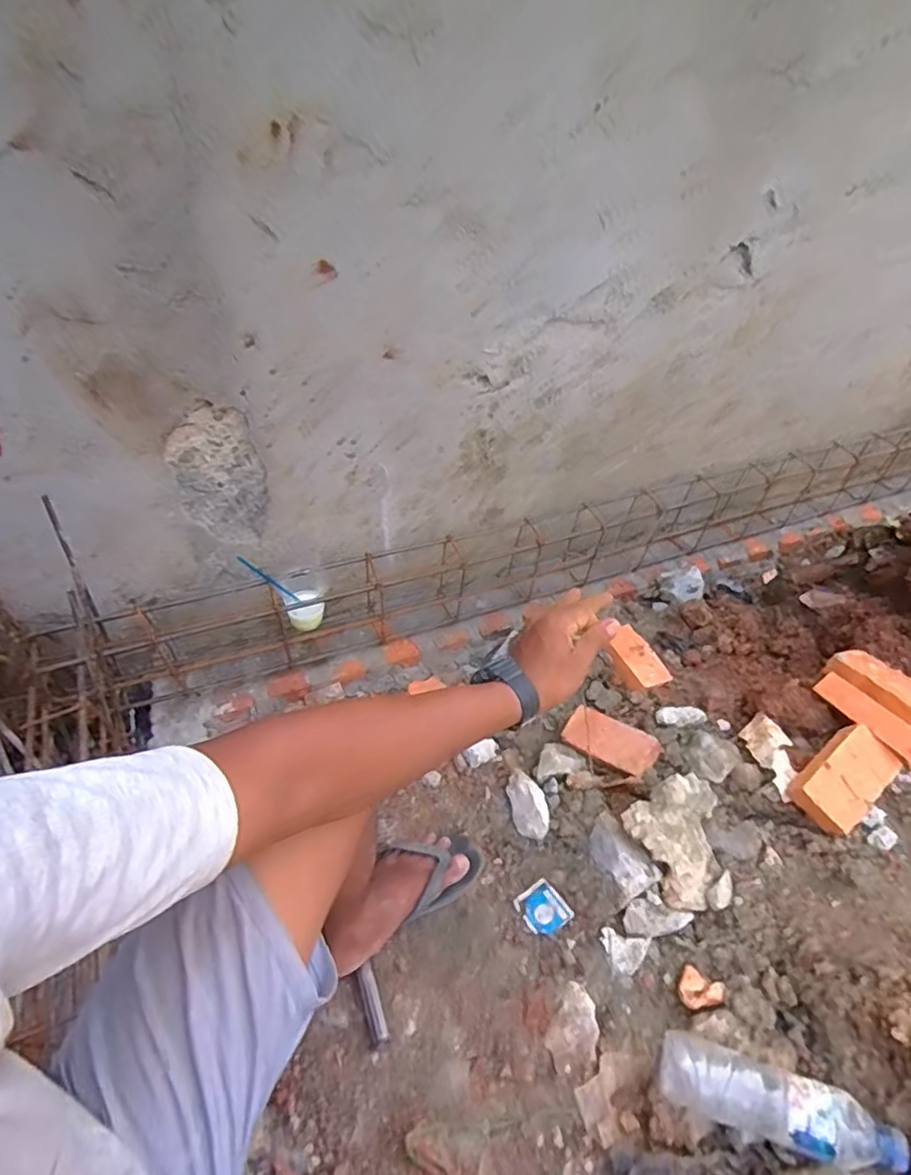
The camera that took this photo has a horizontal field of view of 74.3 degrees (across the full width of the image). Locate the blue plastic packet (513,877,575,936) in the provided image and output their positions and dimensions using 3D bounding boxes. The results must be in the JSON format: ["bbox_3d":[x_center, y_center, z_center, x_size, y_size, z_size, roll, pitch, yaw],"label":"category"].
[{"bbox_3d":[0.120,0.441,0.826,0.059,0.012,0.070,-32,36,-13],"label":"blue plastic packet"}]

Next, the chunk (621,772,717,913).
[{"bbox_3d":[0.318,0.337,0.814,0.141,0.066,0.144,-22,53,-26],"label":"chunk"}]

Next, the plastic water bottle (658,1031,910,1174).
[{"bbox_3d":[0.326,0.525,0.609,0.222,0.049,0.061,6,43,22],"label":"plastic water bottle"}]

